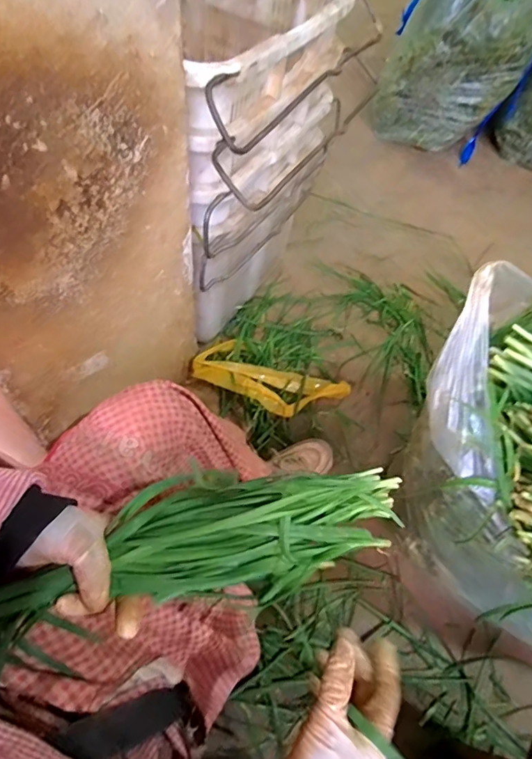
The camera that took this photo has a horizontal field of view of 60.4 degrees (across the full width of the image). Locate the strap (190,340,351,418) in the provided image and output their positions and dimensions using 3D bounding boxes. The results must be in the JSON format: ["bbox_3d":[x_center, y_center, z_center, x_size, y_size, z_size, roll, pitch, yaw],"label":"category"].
[{"bbox_3d":[0.011,0.008,0.999,0.316,0.065,0.150,25,58,9],"label":"strap"}]

